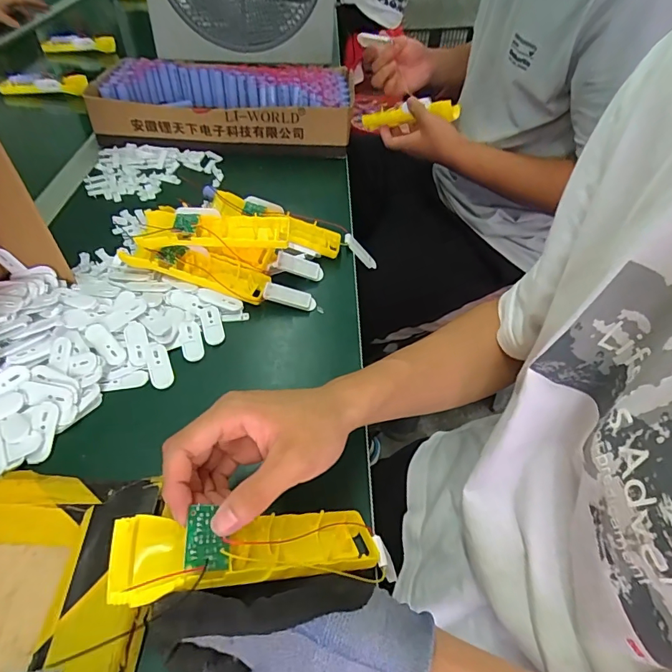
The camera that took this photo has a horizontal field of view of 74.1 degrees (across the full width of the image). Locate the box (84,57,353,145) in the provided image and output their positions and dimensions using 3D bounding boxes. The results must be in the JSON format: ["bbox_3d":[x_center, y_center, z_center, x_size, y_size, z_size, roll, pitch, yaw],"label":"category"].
[{"bbox_3d":[-0.185,-0.418,0.782,0.399,0.075,0.278,-1,47,-4],"label":"box"}]

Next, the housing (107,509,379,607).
[{"bbox_3d":[-0.048,0.128,0.276,0.164,0.029,0.046,6,43,-25],"label":"housing"}]

